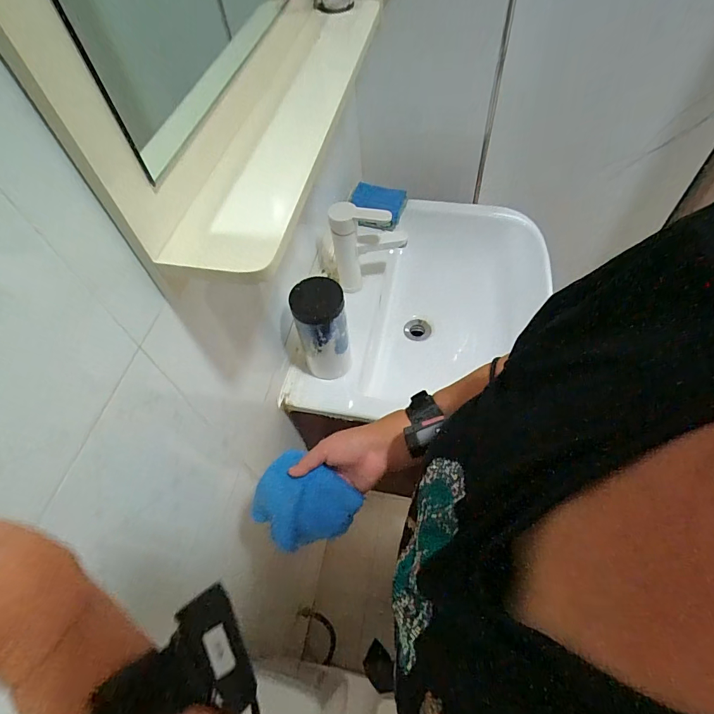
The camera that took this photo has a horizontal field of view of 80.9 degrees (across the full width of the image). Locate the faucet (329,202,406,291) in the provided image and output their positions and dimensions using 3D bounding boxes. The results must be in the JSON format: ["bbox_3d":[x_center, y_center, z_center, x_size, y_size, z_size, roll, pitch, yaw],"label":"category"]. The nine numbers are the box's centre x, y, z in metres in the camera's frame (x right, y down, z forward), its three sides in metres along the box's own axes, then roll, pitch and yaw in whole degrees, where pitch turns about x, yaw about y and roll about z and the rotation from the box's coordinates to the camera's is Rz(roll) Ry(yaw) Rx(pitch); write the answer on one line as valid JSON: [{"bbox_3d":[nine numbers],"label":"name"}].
[{"bbox_3d":[0.025,-0.206,0.810,0.140,0.197,0.041,-6,55,0],"label":"faucet"}]

